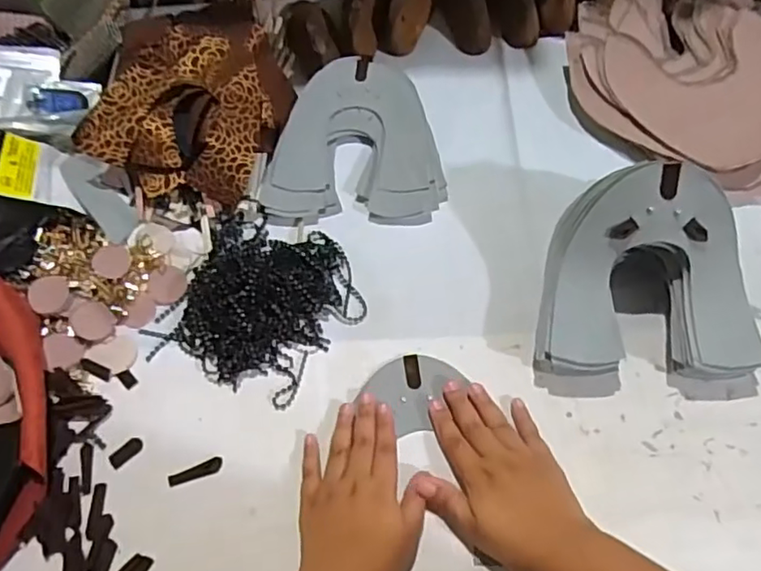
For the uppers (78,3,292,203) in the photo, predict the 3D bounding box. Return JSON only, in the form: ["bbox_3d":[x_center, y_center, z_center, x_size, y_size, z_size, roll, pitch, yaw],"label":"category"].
[{"bbox_3d":[-0.181,-0.180,0.597,0.163,0.083,0.188,5,63,6],"label":"uppers"}]

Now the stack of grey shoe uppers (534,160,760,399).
[{"bbox_3d":[0.209,-0.006,0.469,0.163,0.118,0.147,1,62,4],"label":"stack of grey shoe uppers"}]

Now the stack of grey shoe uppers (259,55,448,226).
[{"bbox_3d":[-0.025,-0.154,0.615,0.170,0.021,0.196,0,62,3],"label":"stack of grey shoe uppers"}]

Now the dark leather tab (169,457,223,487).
[{"bbox_3d":[-0.145,0.147,0.471,0.042,0.004,0.011,-22,63,-8],"label":"dark leather tab"}]

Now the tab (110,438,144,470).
[{"bbox_3d":[-0.206,0.135,0.486,0.014,0.004,0.027,42,64,13],"label":"tab"}]

